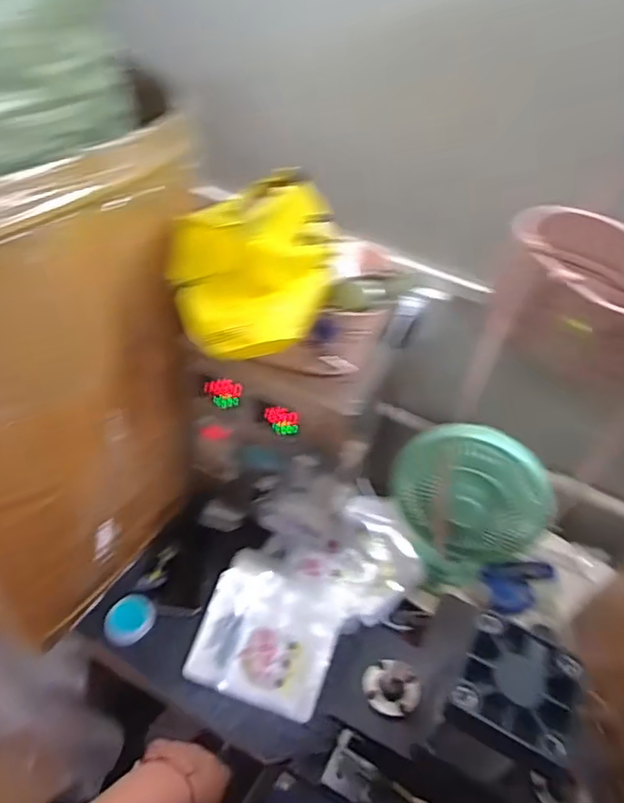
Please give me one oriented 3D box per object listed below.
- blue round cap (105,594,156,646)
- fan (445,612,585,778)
[{"bbox_3d":[-0.273,0.327,0.883,0.069,0.012,0.077,2,43,-7],"label":"blue round cap"},{"bbox_3d":[0.168,0.233,0.481,0.089,0.024,0.102,25,45,17],"label":"fan"}]

